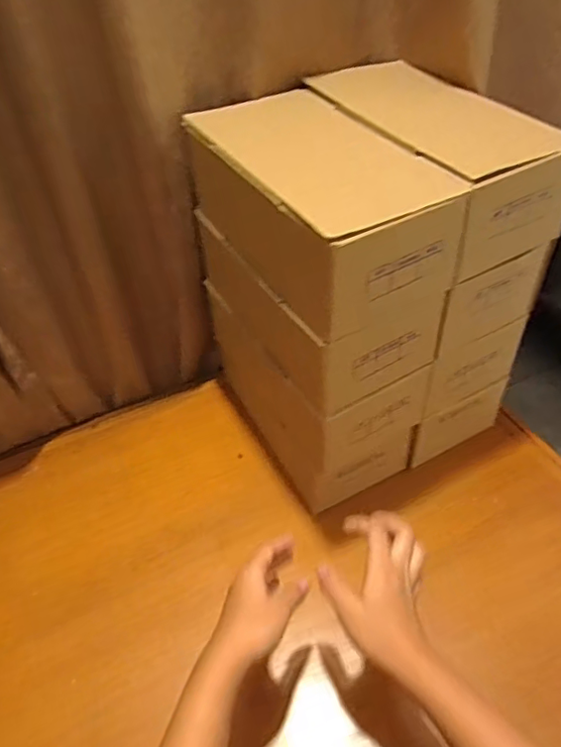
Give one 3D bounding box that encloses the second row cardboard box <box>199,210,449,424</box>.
[{"bbox_3d":[0.028,-0.094,0.610,0.142,0.102,0.269,-26,49,-22],"label":"second row cardboard box"}]

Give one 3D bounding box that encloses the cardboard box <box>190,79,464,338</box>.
[{"bbox_3d":[0.029,-0.166,0.540,0.140,0.104,0.267,-24,49,-20],"label":"cardboard box"}]

